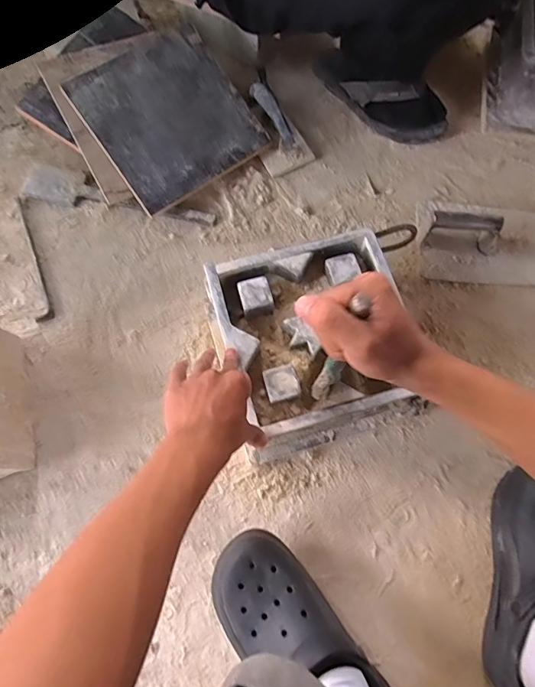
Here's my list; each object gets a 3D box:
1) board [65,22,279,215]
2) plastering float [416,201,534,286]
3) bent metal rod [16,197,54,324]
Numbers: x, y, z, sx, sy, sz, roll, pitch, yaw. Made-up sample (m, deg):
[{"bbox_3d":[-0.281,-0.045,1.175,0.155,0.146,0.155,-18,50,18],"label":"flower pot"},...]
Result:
[{"bbox_3d":[-0.159,-0.370,0.712,0.240,0.009,0.241,-37,93,-12],"label":"board"},{"bbox_3d":[0.355,-0.173,0.677,0.220,0.076,0.141,1,72,1],"label":"plastering float"},{"bbox_3d":[-0.371,-0.135,0.683,0.024,0.004,0.222,-20,73,-6],"label":"bent metal rod"}]

